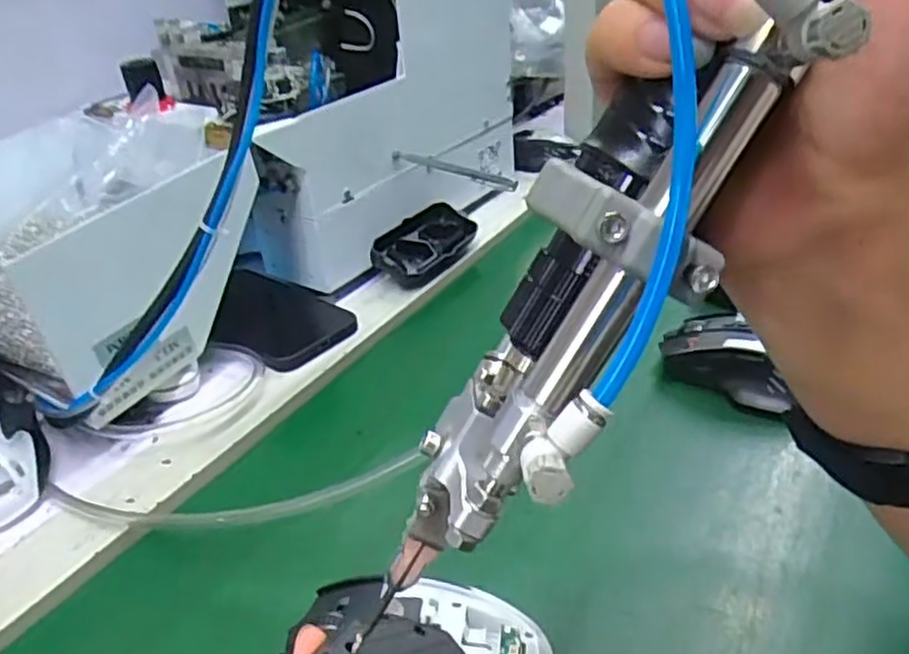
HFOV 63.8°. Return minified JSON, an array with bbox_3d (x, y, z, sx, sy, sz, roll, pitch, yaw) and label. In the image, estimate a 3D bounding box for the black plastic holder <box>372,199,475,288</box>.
[{"bbox_3d":[-0.023,-0.073,0.646,0.051,0.039,0.115,14,37,26],"label":"black plastic holder"}]

